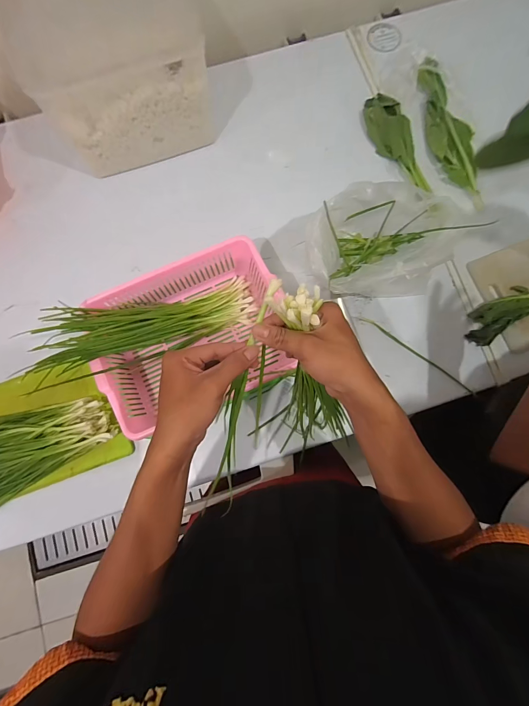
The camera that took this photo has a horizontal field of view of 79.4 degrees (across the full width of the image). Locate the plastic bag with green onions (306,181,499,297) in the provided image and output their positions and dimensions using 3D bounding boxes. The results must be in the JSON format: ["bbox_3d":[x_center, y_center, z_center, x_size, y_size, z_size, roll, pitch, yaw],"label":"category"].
[{"bbox_3d":[0.203,-0.200,0.555,0.278,0.150,0.184,-9,81,-1],"label":"plastic bag with green onions"}]

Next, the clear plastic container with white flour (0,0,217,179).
[{"bbox_3d":[-0.258,-0.500,0.578,0.277,0.206,0.208,-19,81,-3],"label":"clear plastic container with white flour"}]

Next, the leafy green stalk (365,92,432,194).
[{"bbox_3d":[0.270,-0.435,0.656,0.069,0.026,0.225,-20,81,-3],"label":"leafy green stalk"}]

